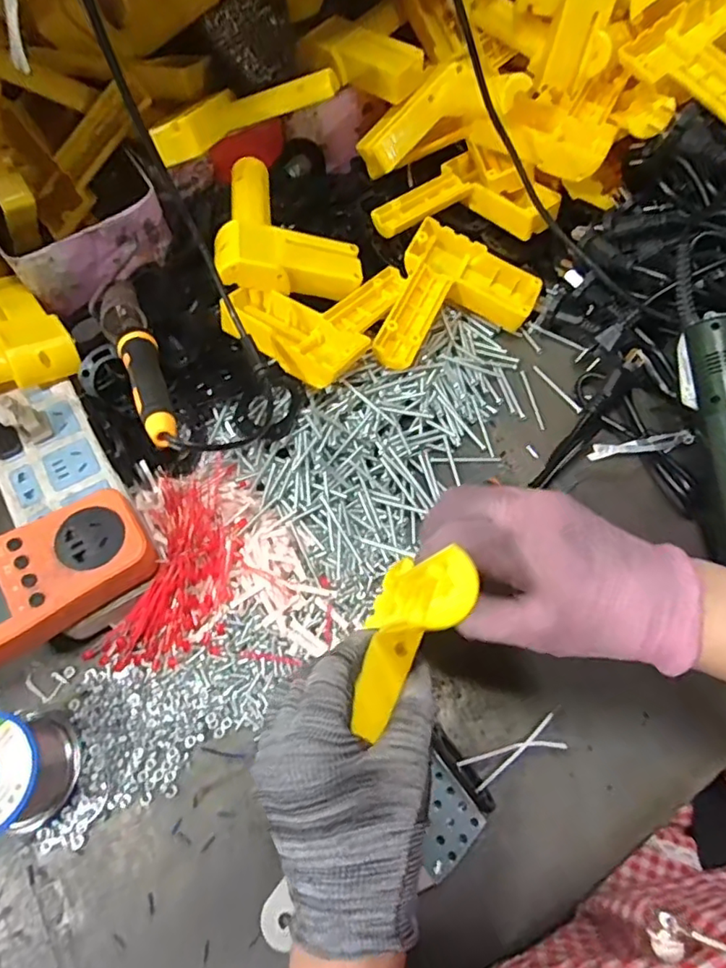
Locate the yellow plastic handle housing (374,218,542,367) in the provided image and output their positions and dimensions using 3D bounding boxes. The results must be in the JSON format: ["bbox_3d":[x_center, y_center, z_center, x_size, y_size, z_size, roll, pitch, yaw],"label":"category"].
[{"bbox_3d":[0.072,-0.139,0.462,0.112,0.043,0.153,26,68,12],"label":"yellow plastic handle housing"}]

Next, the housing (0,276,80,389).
[{"bbox_3d":[-0.308,-0.113,0.424,0.142,0.043,0.116,-27,68,-12],"label":"housing"}]

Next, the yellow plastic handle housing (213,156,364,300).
[{"bbox_3d":[-0.075,-0.220,0.467,0.107,0.027,0.149,-6,62,-23],"label":"yellow plastic handle housing"}]

